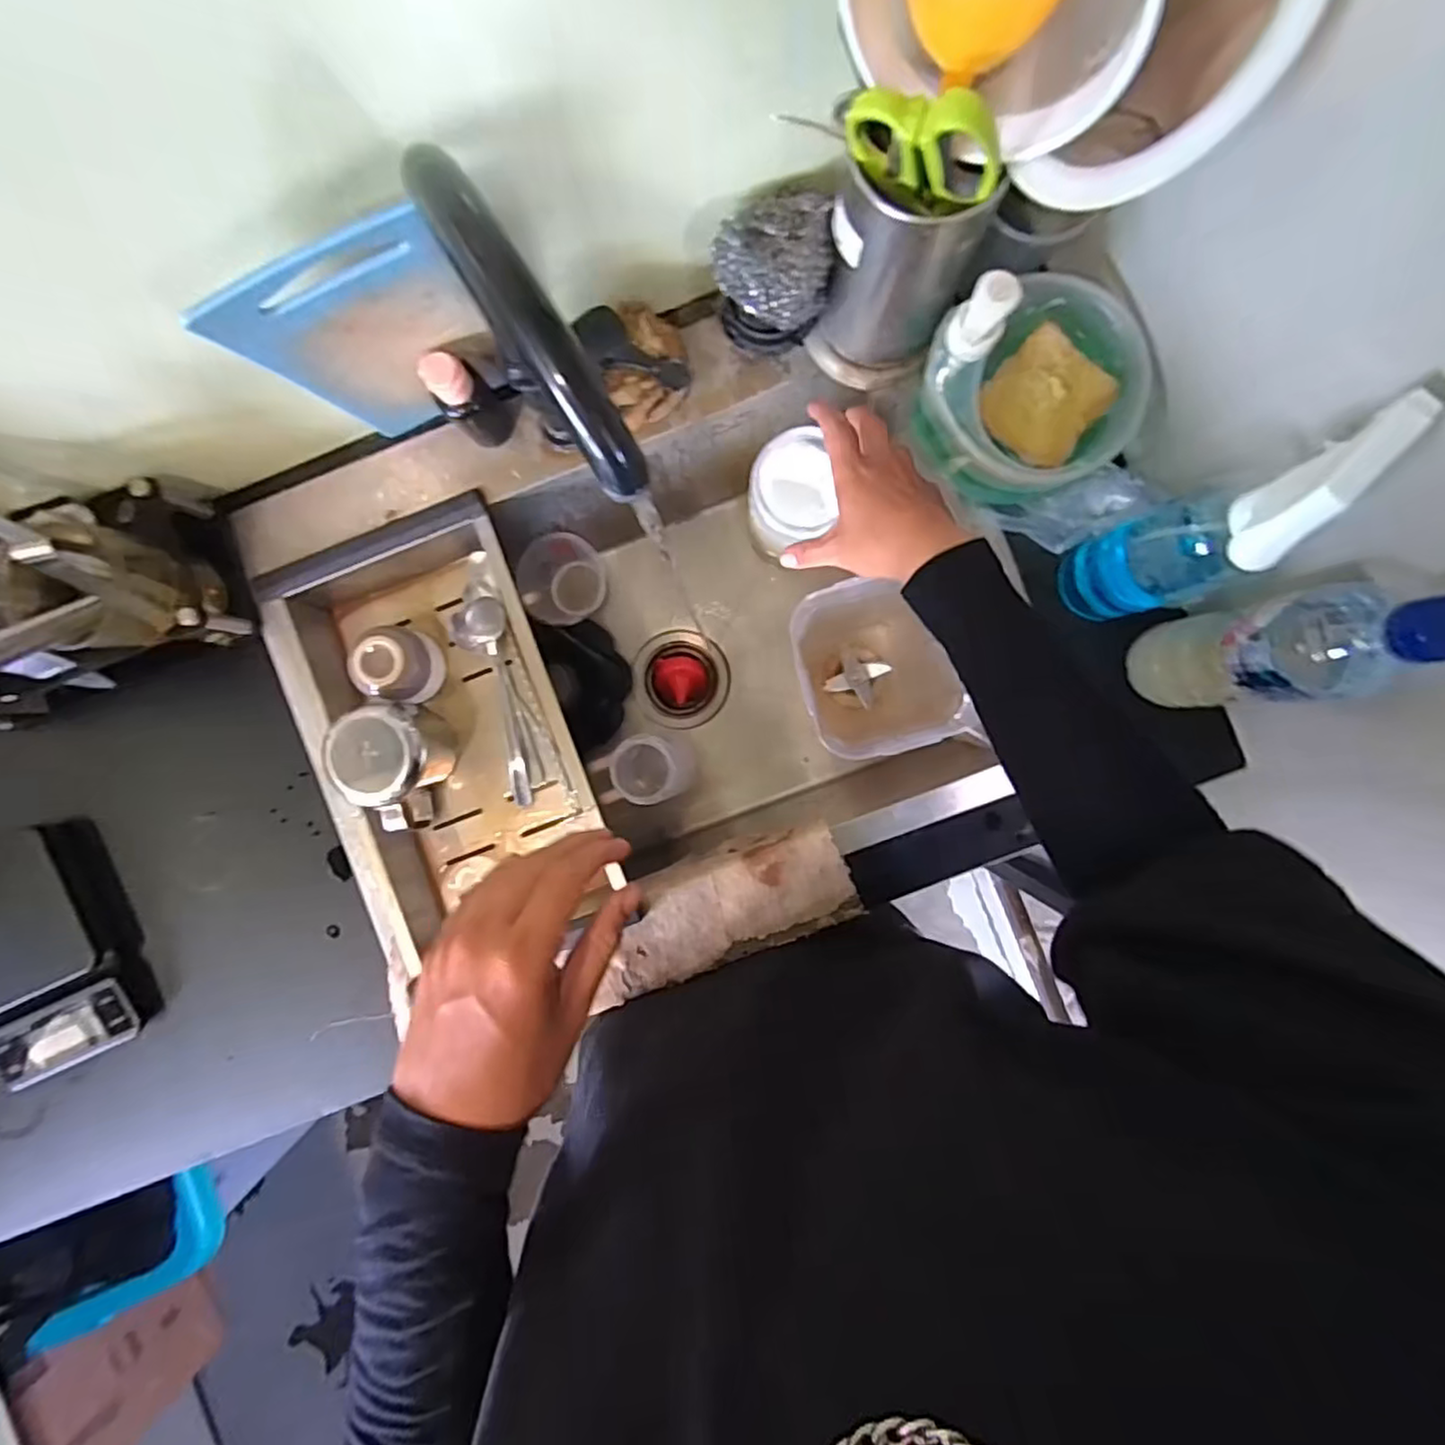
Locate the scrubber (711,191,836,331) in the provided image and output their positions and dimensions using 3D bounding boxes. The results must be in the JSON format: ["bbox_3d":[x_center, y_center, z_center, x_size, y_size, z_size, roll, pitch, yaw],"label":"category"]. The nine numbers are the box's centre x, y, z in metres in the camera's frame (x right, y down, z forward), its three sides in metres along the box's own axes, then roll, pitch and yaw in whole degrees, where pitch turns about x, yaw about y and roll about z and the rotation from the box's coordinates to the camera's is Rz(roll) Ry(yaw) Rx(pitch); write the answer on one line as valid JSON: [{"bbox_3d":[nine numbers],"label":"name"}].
[{"bbox_3d":[0.035,-0.317,0.462,0.078,0.037,0.076,-4,90,2],"label":"scrubber"}]

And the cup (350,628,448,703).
[{"bbox_3d":[-0.284,-0.052,0.581,0.064,0.061,0.063,0,90,2],"label":"cup"}]

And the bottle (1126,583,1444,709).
[{"bbox_3d":[0.340,-0.044,0.426,0.054,0.220,0.073,-7,90,2],"label":"bottle"}]

